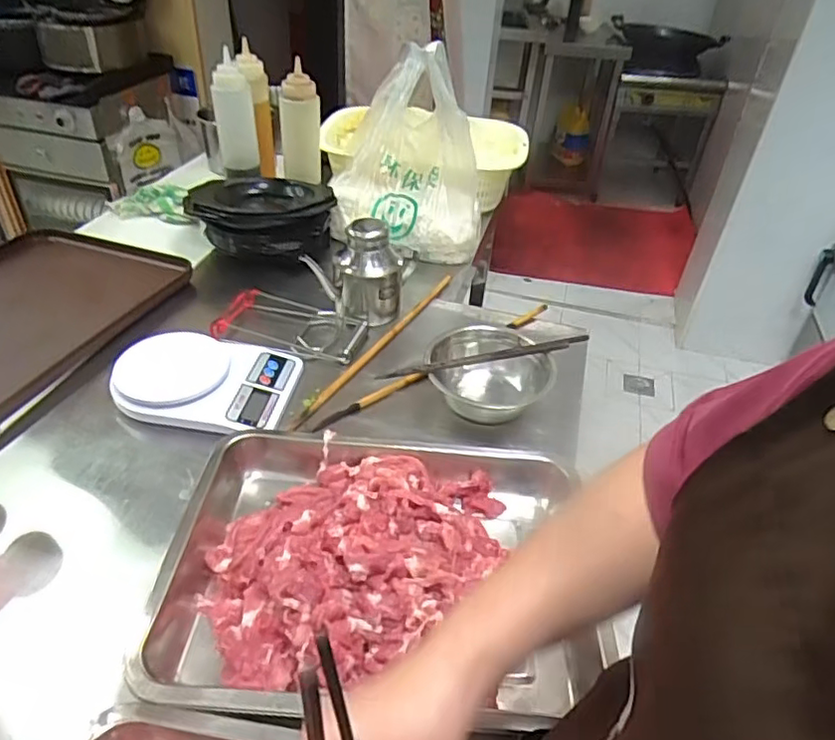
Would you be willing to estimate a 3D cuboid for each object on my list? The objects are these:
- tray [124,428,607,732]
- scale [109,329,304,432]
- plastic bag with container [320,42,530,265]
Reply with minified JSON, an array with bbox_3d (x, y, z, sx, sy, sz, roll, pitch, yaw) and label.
[{"bbox_3d":[-0.035,0.165,0.519,0.340,0.062,0.260,6,38,3],"label":"tray"},{"bbox_3d":[-0.238,0.009,0.705,0.188,0.044,0.138,7,38,3],"label":"scale"},{"bbox_3d":[0.007,-0.385,1.053,0.366,0.251,0.363,5,38,1],"label":"plastic bag with container"}]

